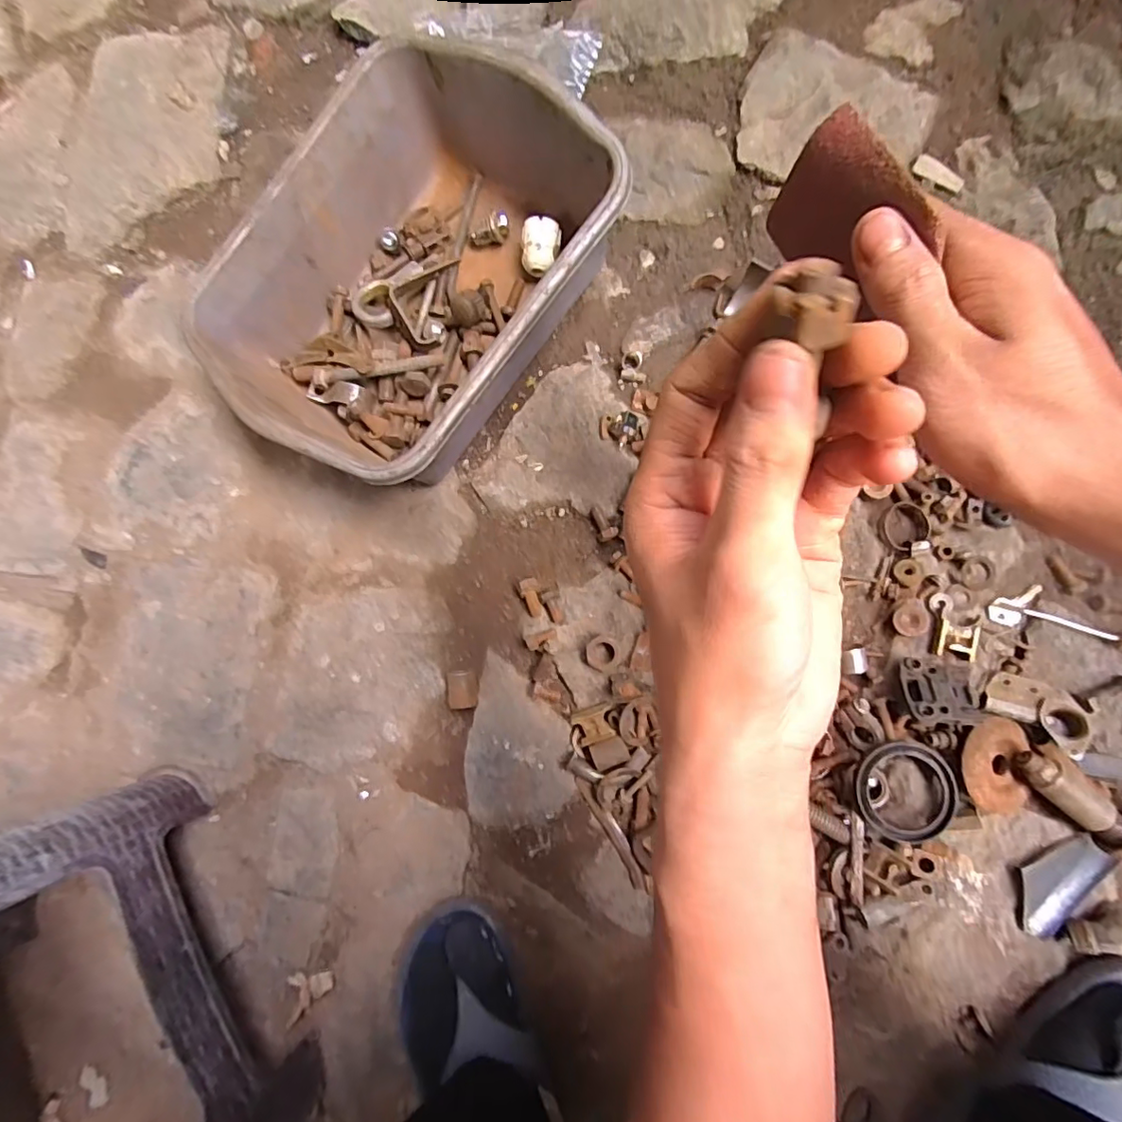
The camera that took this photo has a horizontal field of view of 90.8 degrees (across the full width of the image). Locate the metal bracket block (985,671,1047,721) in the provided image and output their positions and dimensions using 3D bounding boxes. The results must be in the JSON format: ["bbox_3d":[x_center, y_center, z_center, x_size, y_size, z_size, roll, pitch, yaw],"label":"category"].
[{"bbox_3d":[0.358,0.107,0.435,0.038,0.008,0.032,14,86,9],"label":"metal bracket block"}]

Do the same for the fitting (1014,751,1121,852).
[{"bbox_3d":[0.383,0.175,0.414,0.083,0.029,0.030,43,90,10],"label":"fitting"}]

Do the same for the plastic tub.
[{"bbox_3d":[-0.123,-0.238,0.488,0.254,0.130,0.329,37,89,10],"label":"plastic tub"}]

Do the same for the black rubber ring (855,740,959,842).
[{"bbox_3d":[0.267,0.180,0.431,0.072,0.017,0.072,-1,84,7],"label":"black rubber ring"}]

